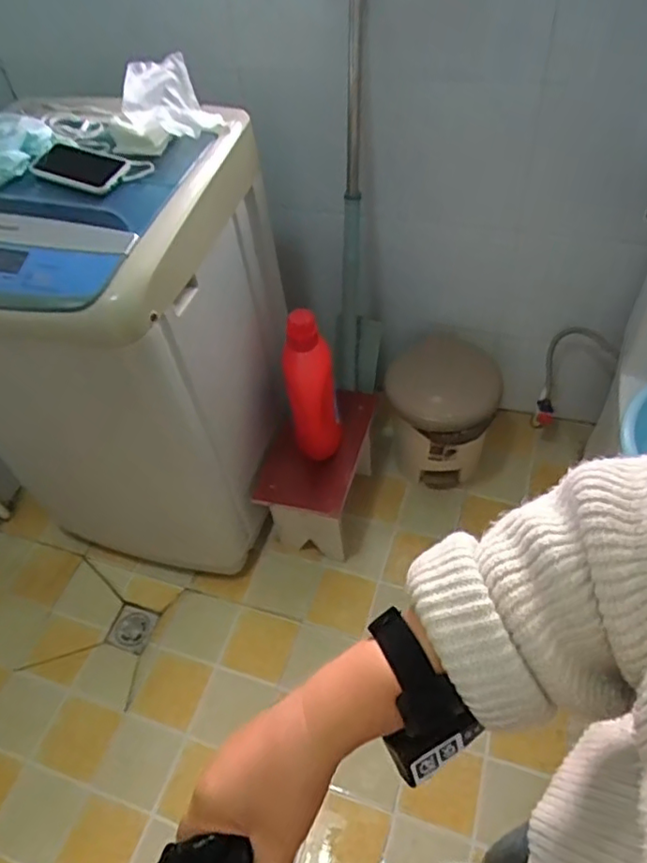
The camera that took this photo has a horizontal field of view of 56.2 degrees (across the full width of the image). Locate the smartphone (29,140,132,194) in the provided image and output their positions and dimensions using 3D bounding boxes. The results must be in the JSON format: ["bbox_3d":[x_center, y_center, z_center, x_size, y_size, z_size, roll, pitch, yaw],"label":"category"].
[{"bbox_3d":[-0.412,-0.447,1.024,0.171,0.015,0.088,25,68,21],"label":"smartphone"}]

